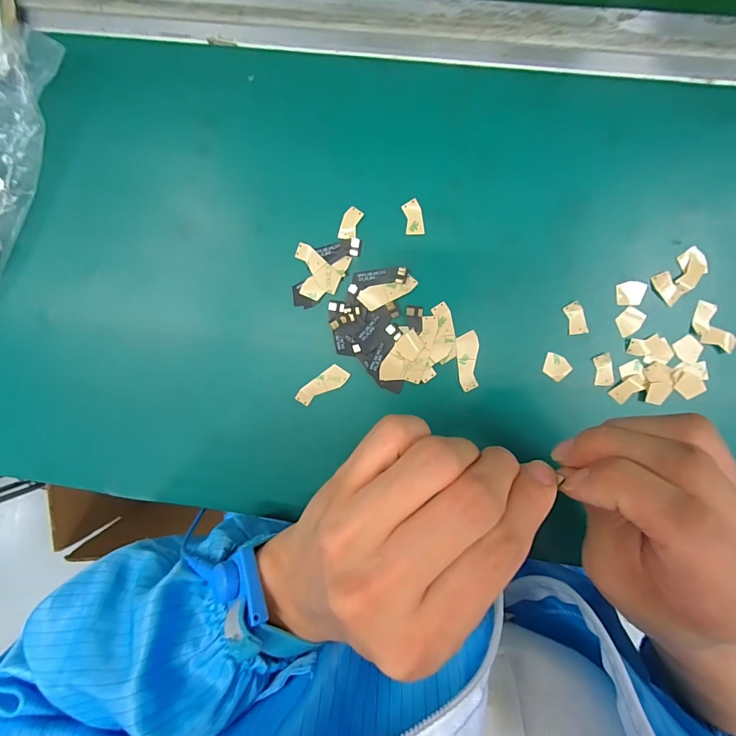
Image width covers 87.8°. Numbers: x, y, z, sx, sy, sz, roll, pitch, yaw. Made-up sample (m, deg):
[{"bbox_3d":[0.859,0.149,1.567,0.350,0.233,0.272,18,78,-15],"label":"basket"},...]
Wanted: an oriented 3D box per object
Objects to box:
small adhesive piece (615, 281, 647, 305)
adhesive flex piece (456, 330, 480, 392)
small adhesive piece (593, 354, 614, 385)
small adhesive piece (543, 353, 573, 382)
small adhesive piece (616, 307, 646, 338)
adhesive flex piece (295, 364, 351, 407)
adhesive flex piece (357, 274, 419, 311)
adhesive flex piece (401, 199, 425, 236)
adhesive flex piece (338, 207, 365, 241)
[{"bbox_3d":[0.160,-0.045,0.232,0.016,0.004,0.014,0,94,4],"label":"small adhesive piece"},{"bbox_3d":[0.064,-0.004,0.243,0.013,0.004,0.036,-5,94,4],"label":"adhesive flex piece"},{"bbox_3d":[0.147,0.001,0.239,0.011,0.004,0.020,-6,93,9],"label":"small adhesive piece"},{"bbox_3d":[0.118,0.000,0.239,0.017,0.004,0.014,35,96,1],"label":"small adhesive piece"},{"bbox_3d":[0.161,-0.029,0.234,0.017,0.004,0.014,-40,91,6],"label":"small adhesive piece"},{"bbox_3d":[-0.030,0.012,0.252,0.037,0.004,0.014,-36,91,6],"label":"adhesive flex piece"},{"bbox_3d":[0.013,-0.048,0.241,0.037,0.004,0.014,-22,92,5],"label":"adhesive flex piece"},{"bbox_3d":[0.029,-0.094,0.239,0.011,0.004,0.021,-9,97,3],"label":"adhesive flex piece"},{"bbox_3d":[-0.011,-0.091,0.241,0.011,0.004,0.020,21,95,2],"label":"adhesive flex piece"}]

